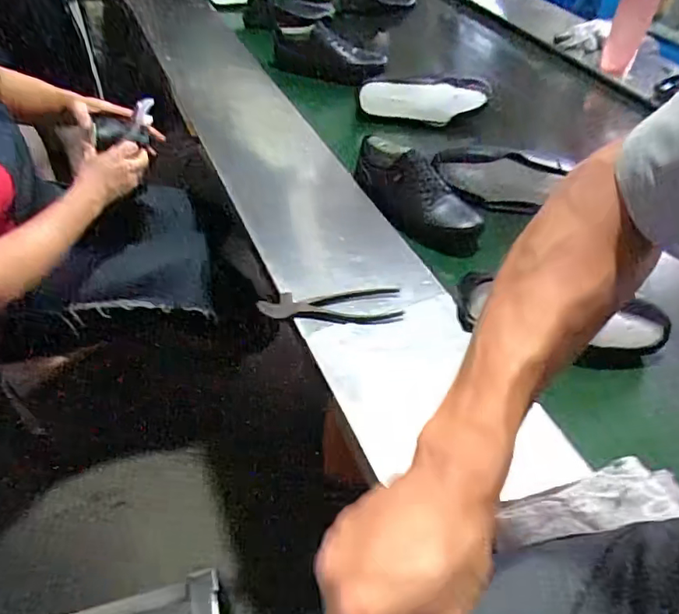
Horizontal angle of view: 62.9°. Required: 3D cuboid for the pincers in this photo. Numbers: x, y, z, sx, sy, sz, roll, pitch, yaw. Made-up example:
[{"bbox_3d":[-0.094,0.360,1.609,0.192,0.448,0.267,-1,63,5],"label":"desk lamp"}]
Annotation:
[{"bbox_3d":[-0.013,0.001,0.767,0.194,0.014,0.061,-1,46,-3],"label":"pincers"}]

